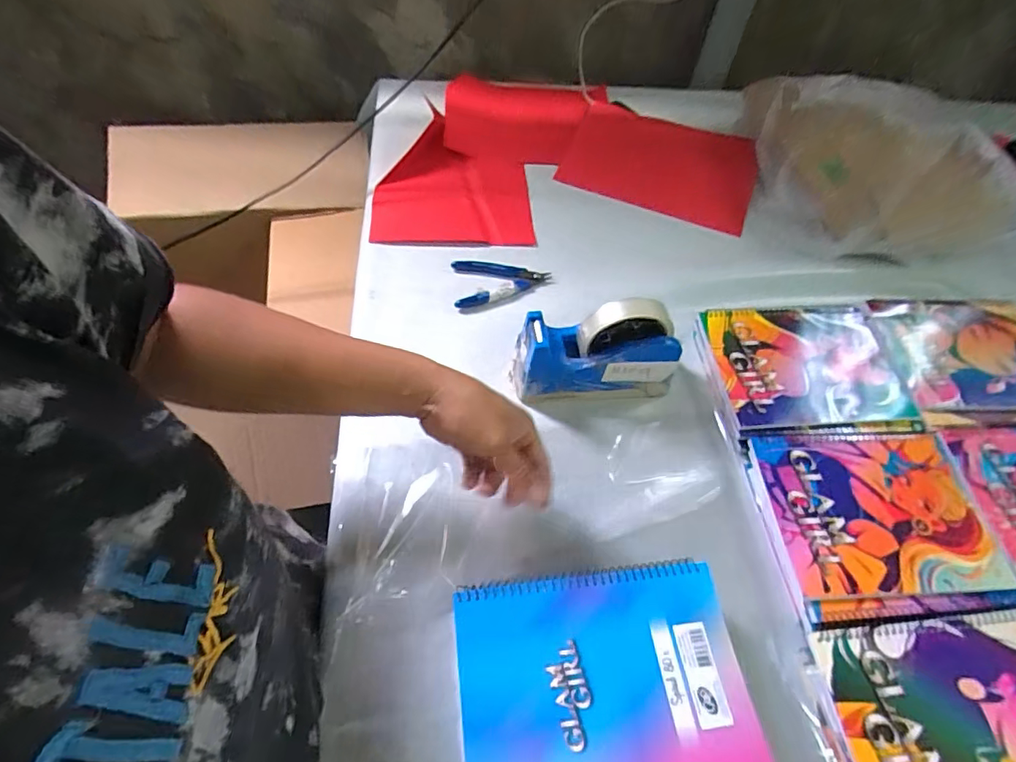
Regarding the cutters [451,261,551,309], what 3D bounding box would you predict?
[{"bbox_3d":[-0.008,-0.122,0.618,0.114,0.015,0.067,-7,59,-8],"label":"cutters"}]

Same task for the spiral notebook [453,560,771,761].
[{"bbox_3d":[0.067,0.212,0.348,0.194,0.014,0.154,-5,58,-7],"label":"spiral notebook"}]

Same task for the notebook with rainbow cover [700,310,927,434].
[{"bbox_3d":[0.330,-0.013,0.550,0.215,0.008,0.153,-2,60,-5],"label":"notebook with rainbow cover"}]

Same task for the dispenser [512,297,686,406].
[{"bbox_3d":[0.088,-0.025,0.515,0.158,0.126,0.056,-1,58,-4],"label":"dispenser"}]

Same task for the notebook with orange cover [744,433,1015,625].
[{"bbox_3d":[0.338,0.122,0.464,0.196,0.007,0.162,-1,58,-4],"label":"notebook with orange cover"}]

